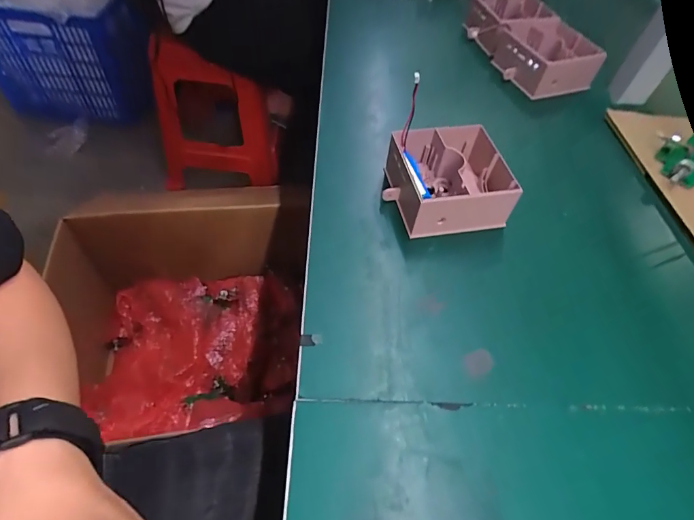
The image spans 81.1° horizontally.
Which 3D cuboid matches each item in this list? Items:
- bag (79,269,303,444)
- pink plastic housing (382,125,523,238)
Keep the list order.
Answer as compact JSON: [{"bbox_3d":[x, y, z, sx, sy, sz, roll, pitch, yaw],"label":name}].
[{"bbox_3d":[-0.350,0.201,0.977,0.442,0.111,0.374,-3,54,-9],"label":"bag"},{"bbox_3d":[0.098,-0.081,0.412,0.117,0.054,0.102,-6,55,-8],"label":"pink plastic housing"}]

